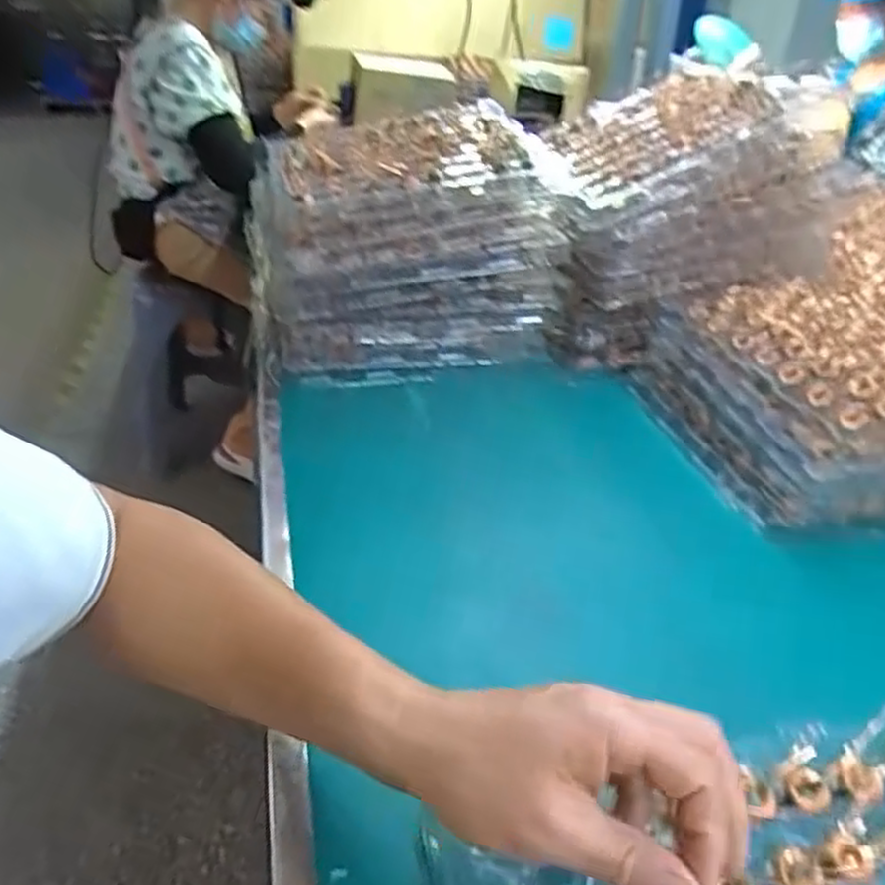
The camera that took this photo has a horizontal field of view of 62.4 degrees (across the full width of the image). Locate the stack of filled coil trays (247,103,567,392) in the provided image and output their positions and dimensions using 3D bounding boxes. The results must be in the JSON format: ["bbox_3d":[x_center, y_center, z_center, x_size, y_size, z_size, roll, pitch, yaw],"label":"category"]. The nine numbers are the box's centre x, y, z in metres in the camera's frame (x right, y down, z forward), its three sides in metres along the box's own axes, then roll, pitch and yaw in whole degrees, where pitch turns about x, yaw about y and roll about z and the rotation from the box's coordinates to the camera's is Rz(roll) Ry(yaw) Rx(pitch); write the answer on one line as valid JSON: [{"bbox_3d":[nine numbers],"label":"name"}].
[{"bbox_3d":[-0.052,-0.233,0.846,0.312,0.227,0.260,-6,32,-16],"label":"stack of filled coil trays"}]

